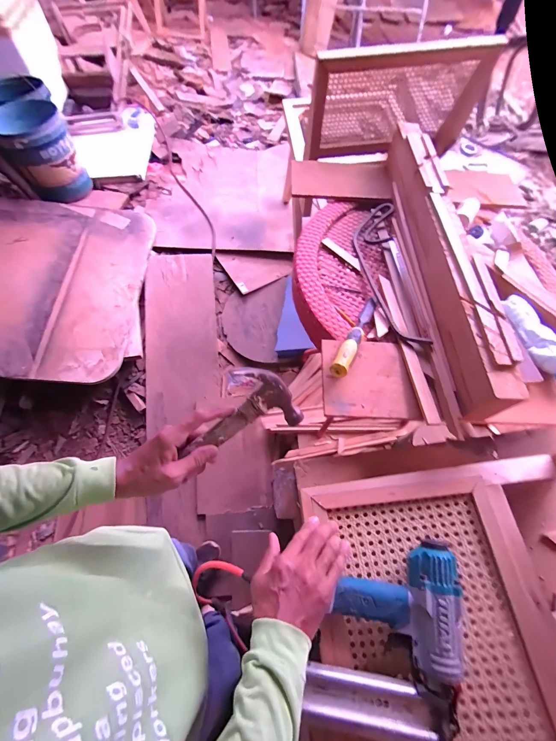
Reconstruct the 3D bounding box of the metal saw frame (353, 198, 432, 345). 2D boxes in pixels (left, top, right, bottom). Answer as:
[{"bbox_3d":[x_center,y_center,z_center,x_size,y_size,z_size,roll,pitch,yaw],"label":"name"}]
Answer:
[{"bbox_3d":[0.237,-0.224,0.676,0.095,0.041,0.421,-2,62,-2],"label":"metal saw frame"}]

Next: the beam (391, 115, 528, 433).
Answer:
[{"bbox_3d":[0.309,-0.264,0.626,0.059,0.089,0.718,-1,62,-1],"label":"beam"}]

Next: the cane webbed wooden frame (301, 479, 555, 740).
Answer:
[{"bbox_3d":[0.216,0.388,0.407,0.303,0.024,0.454,-11,65,7],"label":"cane webbed wooden frame"}]

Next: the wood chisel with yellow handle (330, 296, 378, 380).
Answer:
[{"bbox_3d":[0.150,-0.071,0.586,0.028,0.023,0.232,25,49,12],"label":"wood chisel with yellow handle"}]

